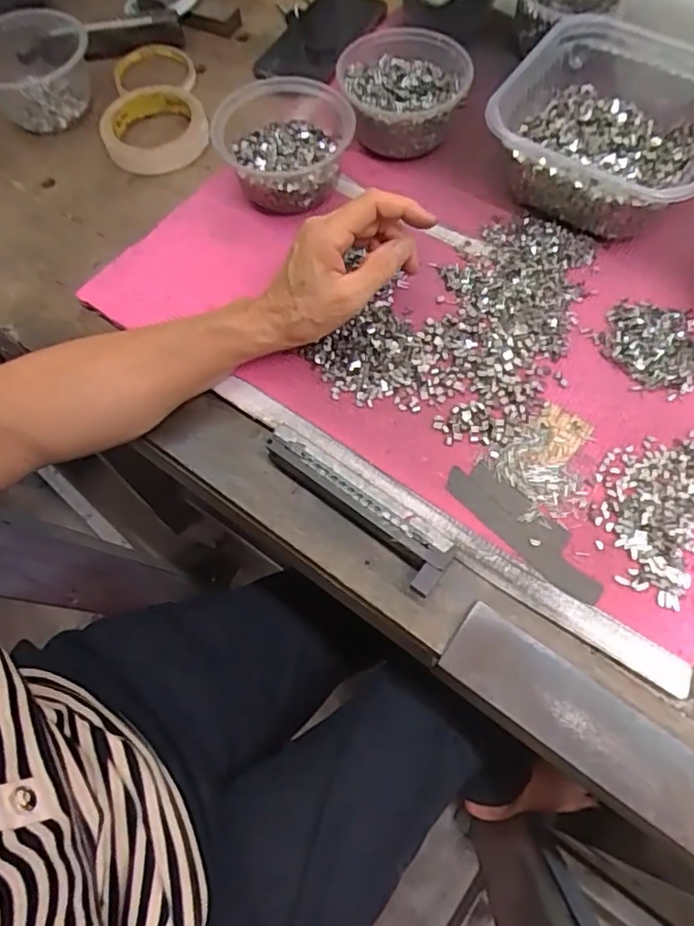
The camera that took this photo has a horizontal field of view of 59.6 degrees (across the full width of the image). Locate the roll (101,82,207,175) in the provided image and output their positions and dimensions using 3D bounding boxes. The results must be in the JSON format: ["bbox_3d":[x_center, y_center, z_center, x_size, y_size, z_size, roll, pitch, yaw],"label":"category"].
[{"bbox_3d":[-0.186,-0.331,0.592,0.101,0.019,0.108,-7,67,0],"label":"roll"}]

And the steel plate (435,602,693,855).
[{"bbox_3d":[0.169,0.176,0.353,0.244,0.007,0.050,33,73,16],"label":"steel plate"}]

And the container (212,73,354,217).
[{"bbox_3d":[-0.052,-0.283,0.532,0.111,0.057,0.130,0,67,3],"label":"container"}]

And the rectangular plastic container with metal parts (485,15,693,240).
[{"bbox_3d":[0.223,-0.279,0.506,0.173,0.068,0.179,32,73,15],"label":"rectangular plastic container with metal parts"}]

